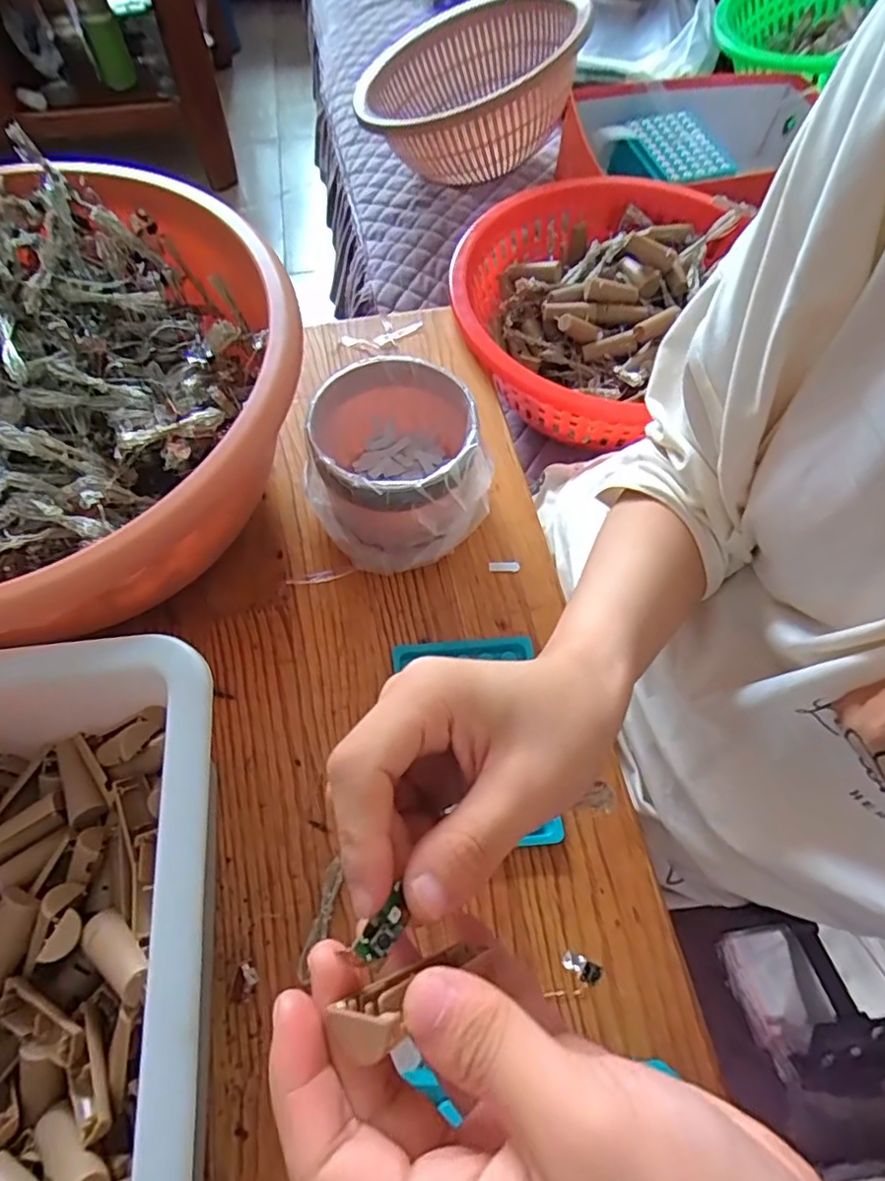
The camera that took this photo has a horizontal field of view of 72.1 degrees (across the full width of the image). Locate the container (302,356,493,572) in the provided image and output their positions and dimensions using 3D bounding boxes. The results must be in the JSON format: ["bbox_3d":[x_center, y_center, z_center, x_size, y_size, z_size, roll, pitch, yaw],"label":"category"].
[{"bbox_3d":[-0.034,-0.087,0.440,0.118,0.089,0.124,0,62,0],"label":"container"}]

